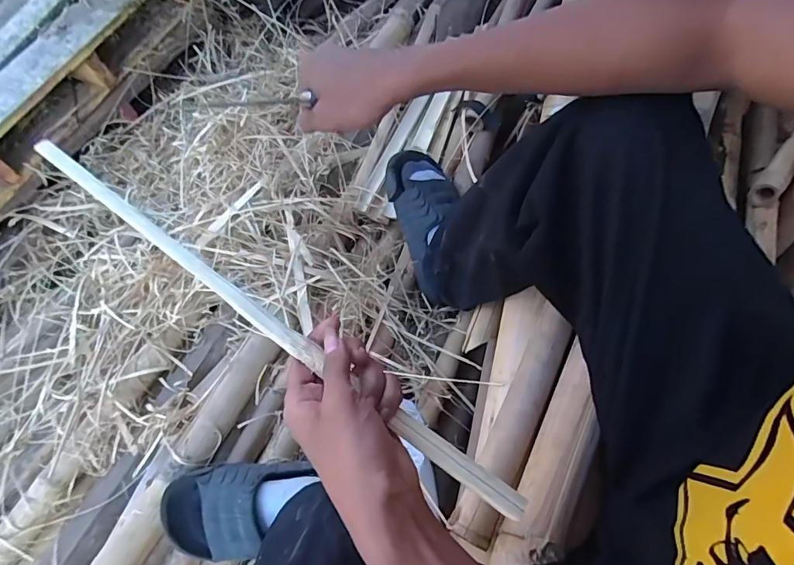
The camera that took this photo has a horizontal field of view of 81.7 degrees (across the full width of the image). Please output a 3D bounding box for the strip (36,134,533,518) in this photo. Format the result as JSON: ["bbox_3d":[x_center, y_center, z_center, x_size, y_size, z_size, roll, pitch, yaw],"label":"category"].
[{"bbox_3d":[-0.119,0.014,0.351,0.485,0.008,0.018,34,68,15],"label":"strip"}]

